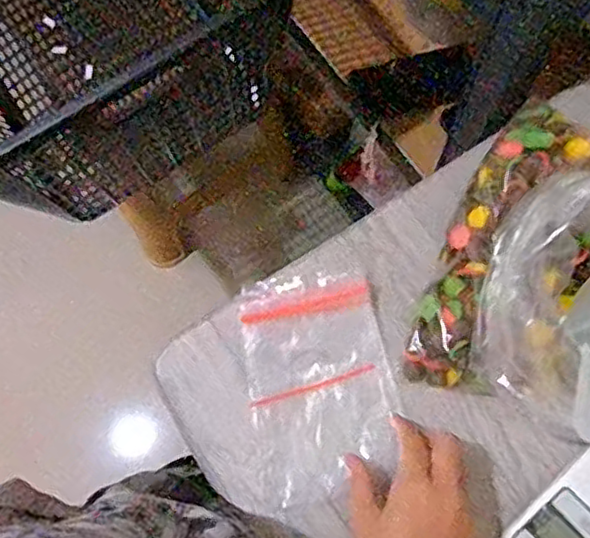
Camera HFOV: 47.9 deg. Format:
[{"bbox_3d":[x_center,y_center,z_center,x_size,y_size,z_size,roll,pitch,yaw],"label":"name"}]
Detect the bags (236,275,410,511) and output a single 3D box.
[{"bbox_3d":[0.019,0.081,0.498,0.105,0.012,0.159,-16,73,-3],"label":"bags"}]

